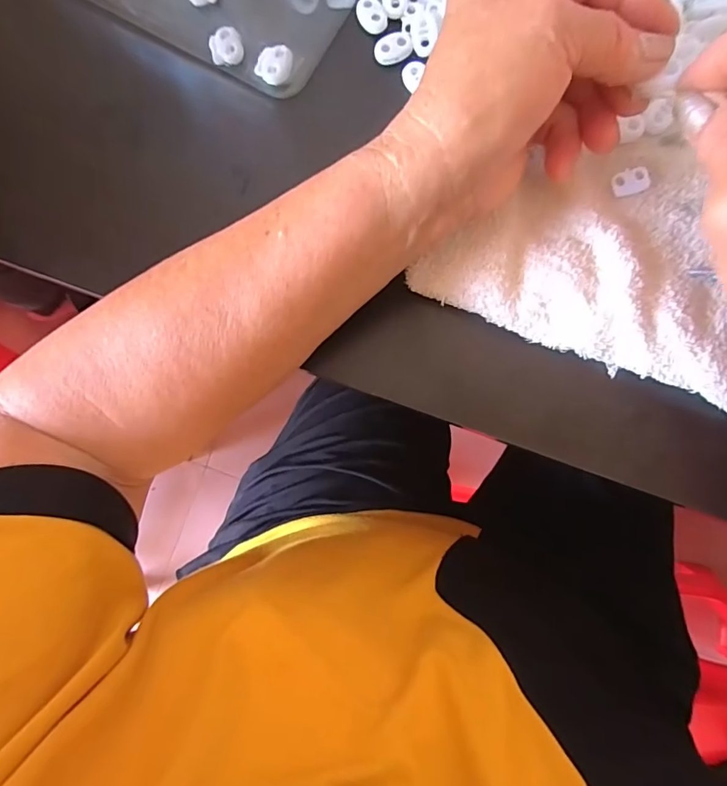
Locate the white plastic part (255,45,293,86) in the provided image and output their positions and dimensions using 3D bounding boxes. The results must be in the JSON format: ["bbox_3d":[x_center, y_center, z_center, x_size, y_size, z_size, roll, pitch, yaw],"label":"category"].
[{"bbox_3d":[-0.053,-0.193,0.287,0.019,0.006,0.023,16,85,6],"label":"white plastic part"}]

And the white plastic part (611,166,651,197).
[{"bbox_3d":[0.140,-0.111,0.253,0.020,0.004,0.013,-17,83,2],"label":"white plastic part"}]

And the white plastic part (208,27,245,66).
[{"bbox_3d":[-0.082,-0.206,0.289,0.019,0.010,0.015,-19,83,2],"label":"white plastic part"}]

